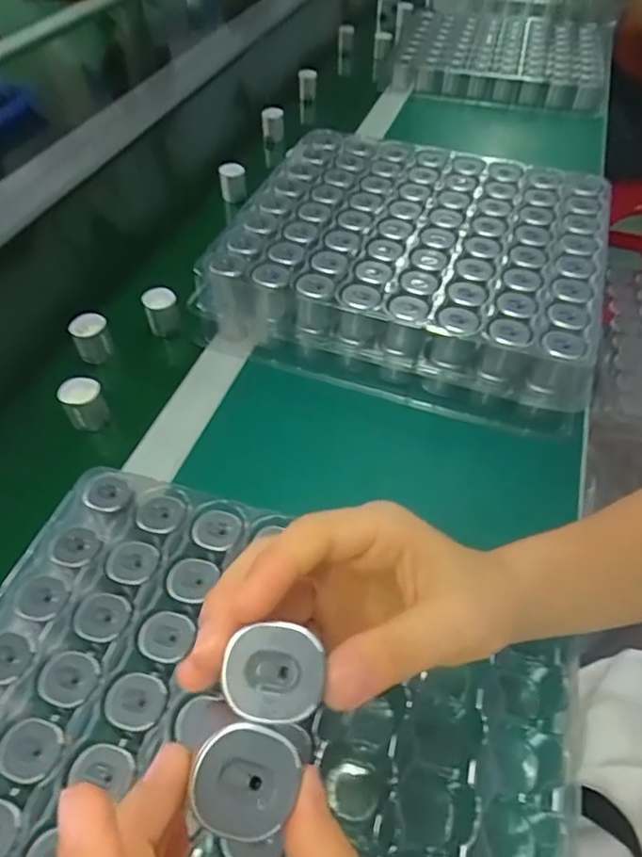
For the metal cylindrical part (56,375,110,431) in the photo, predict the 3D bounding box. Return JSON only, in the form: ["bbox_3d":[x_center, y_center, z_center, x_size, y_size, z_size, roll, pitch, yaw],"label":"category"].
[{"bbox_3d":[-0.194,-0.020,0.471,0.031,0.036,0.027,-25,54,-20],"label":"metal cylindrical part"}]

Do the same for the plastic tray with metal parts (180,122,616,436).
[{"bbox_3d":[0.090,-0.167,0.562,0.332,0.075,0.309,14,51,12],"label":"plastic tray with metal parts"}]

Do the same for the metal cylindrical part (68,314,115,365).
[{"bbox_3d":[-0.208,-0.082,0.523,0.031,0.038,0.025,-19,52,-16],"label":"metal cylindrical part"}]

